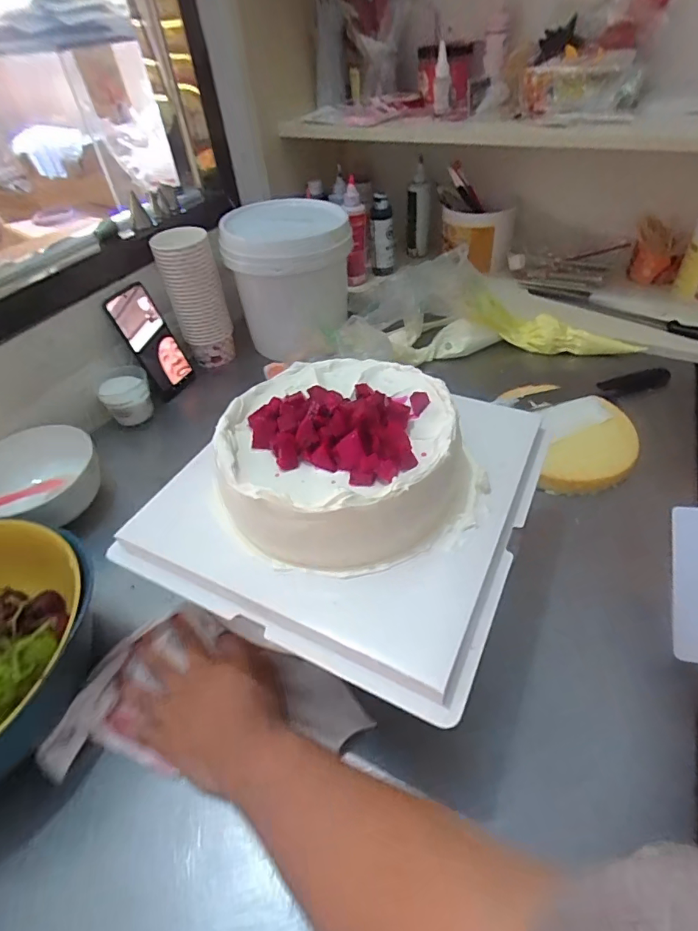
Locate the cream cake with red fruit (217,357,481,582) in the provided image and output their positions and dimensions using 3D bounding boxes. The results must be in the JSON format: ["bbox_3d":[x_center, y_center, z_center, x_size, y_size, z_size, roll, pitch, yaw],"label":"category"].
[{"bbox_3d":[-0.005,-0.017,0.370,0.192,0.066,0.191,-21,46,-15],"label":"cream cake with red fruit"}]

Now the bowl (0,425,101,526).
[{"bbox_3d":[-0.375,0.015,0.577,0.142,0.062,0.150,8,46,14],"label":"bowl"}]

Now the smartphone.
[{"bbox_3d":[-0.306,-0.188,0.730,0.016,0.164,0.085,0,43,29],"label":"smartphone"}]

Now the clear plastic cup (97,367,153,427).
[{"bbox_3d":[-0.329,-0.103,0.704,0.067,0.062,0.071,-3,44,3],"label":"clear plastic cup"}]

